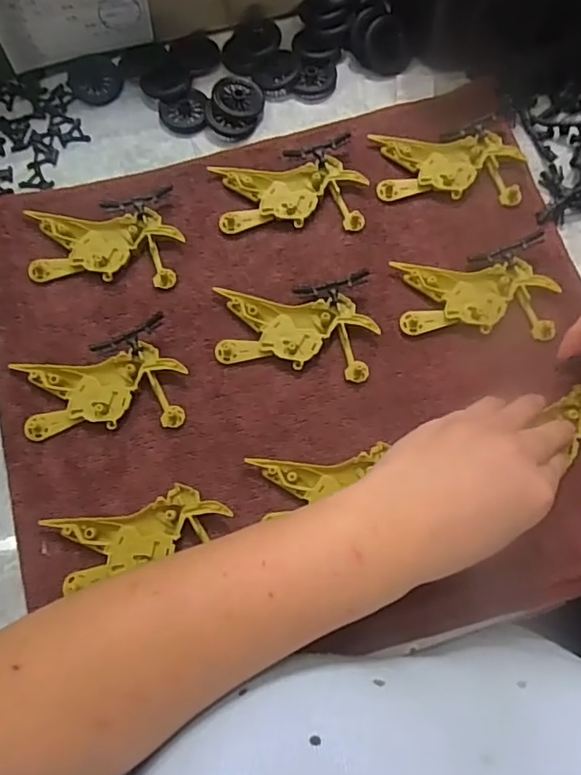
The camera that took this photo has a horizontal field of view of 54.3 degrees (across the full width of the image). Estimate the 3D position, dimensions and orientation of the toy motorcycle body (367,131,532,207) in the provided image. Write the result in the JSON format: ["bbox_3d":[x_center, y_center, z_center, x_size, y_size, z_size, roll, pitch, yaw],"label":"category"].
[{"bbox_3d":[0.109,-0.153,0.398,0.101,0.010,0.049,3,74,2],"label":"toy motorcycle body"}]

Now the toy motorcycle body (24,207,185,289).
[{"bbox_3d":[-0.124,-0.094,0.382,0.098,0.009,0.051,3,74,1],"label":"toy motorcycle body"}]

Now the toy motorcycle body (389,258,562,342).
[{"bbox_3d":[0.120,-0.059,0.374,0.101,0.010,0.050,3,74,1],"label":"toy motorcycle body"}]

